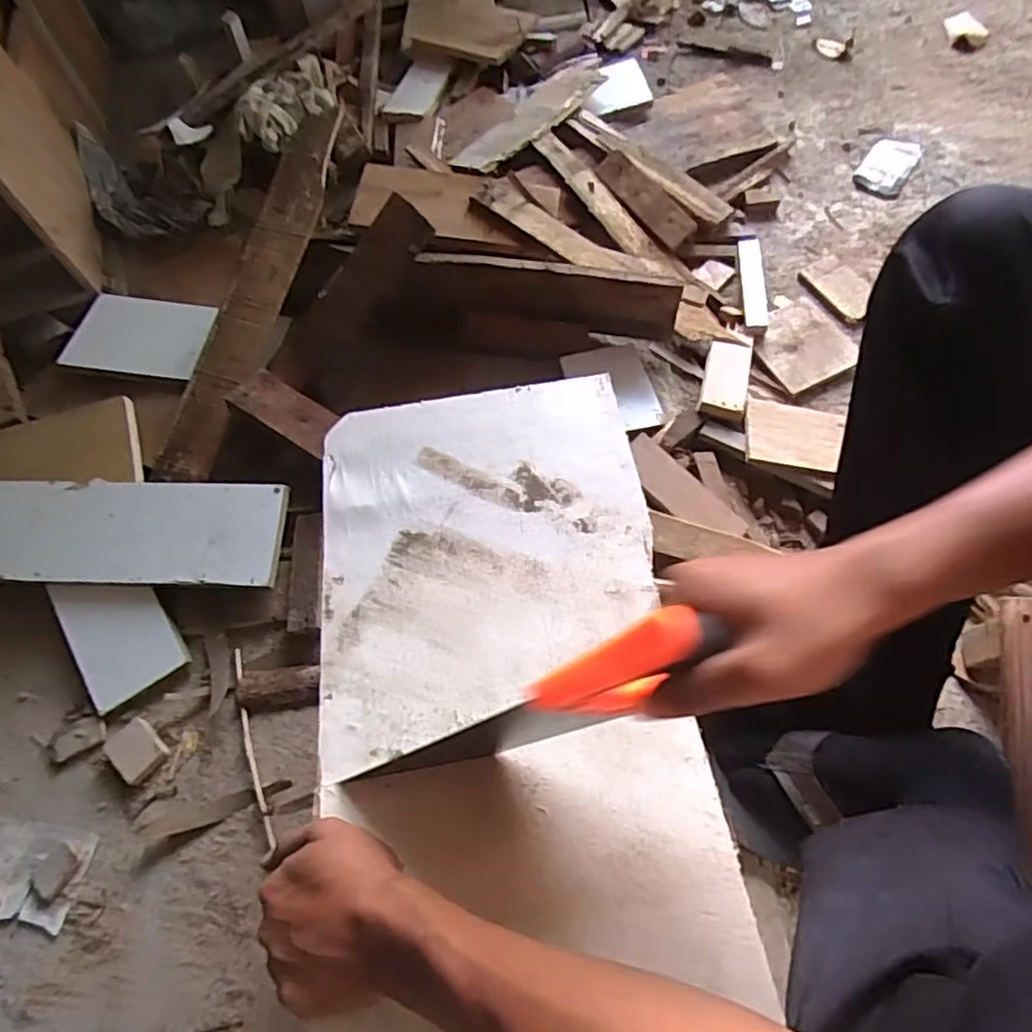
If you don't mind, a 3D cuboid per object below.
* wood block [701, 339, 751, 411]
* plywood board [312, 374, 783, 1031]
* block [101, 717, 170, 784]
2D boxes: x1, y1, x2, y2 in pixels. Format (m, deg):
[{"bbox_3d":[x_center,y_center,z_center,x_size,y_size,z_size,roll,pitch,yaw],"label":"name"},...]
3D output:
[{"bbox_3d":[0.273,-0.184,0.844,0.055,0.013,0.132,16,52,10],"label":"wood block"},{"bbox_3d":[-0.009,0.136,0.462,0.261,0.015,0.548,-9,61,1],"label":"plywood board"},{"bbox_3d":[-0.393,0.242,0.675,0.058,0.010,0.047,37,70,18],"label":"block"}]

